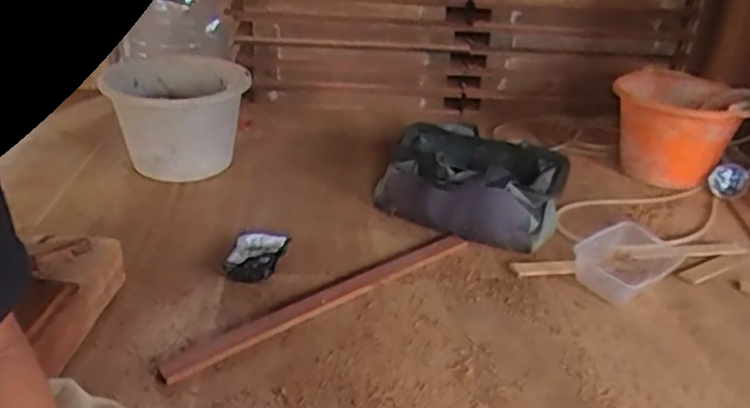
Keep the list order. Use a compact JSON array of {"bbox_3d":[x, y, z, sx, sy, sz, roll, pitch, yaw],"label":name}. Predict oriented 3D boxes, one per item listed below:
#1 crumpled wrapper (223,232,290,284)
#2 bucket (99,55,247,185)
[{"bbox_3d":[-0.188,0.082,1.014,0.089,0.037,0.125,7,28,4],"label":"crumpled wrapper"},{"bbox_3d":[-0.391,-0.160,1.269,0.254,0.199,0.224,14,29,18],"label":"bucket"}]

